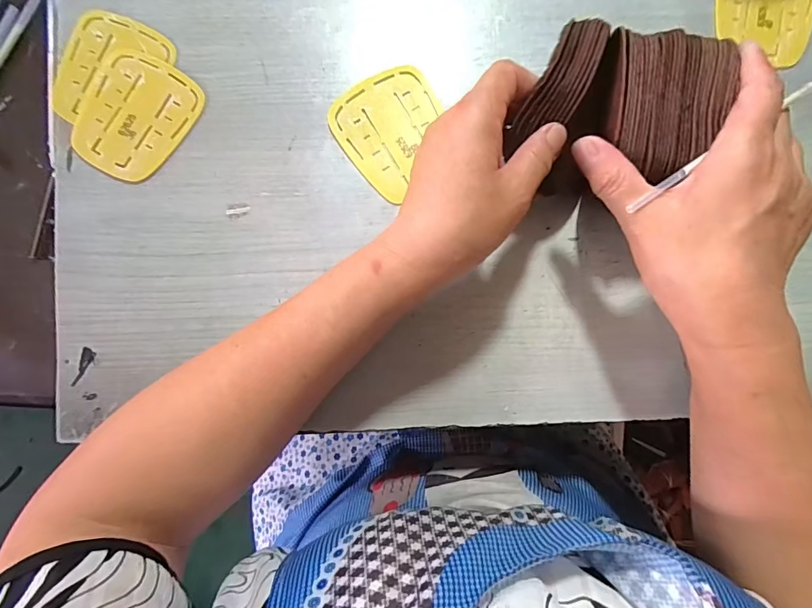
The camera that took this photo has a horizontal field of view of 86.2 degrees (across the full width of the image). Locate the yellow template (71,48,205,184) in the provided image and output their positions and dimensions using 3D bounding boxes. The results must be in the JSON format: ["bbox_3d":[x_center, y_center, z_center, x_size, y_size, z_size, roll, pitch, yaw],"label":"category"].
[{"bbox_3d":[-0.184,-0.127,0.295,0.069,0.005,0.082,26,86,-1],"label":"yellow template"}]

